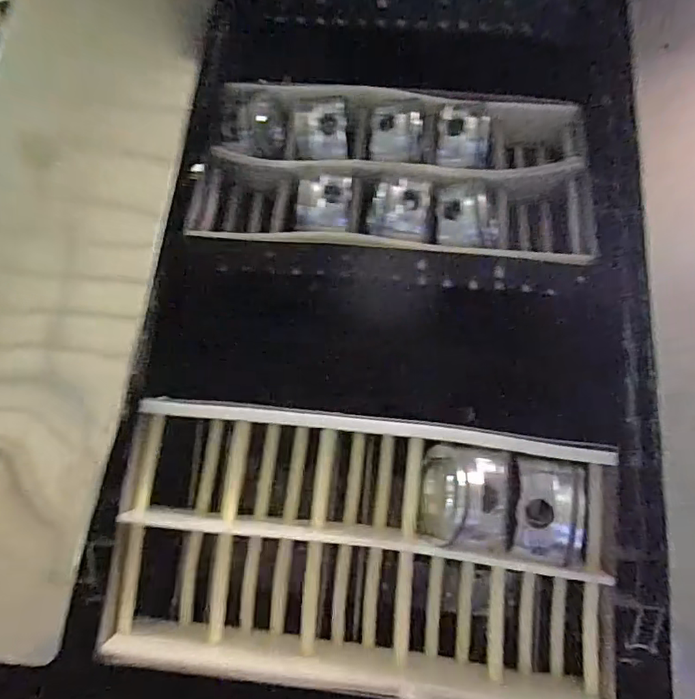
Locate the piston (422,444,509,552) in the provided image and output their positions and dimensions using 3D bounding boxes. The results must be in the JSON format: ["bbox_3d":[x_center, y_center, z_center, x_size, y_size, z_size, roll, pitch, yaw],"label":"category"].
[{"bbox_3d":[0.102,0.124,0.472,0.072,0.073,0.082,8,38,8],"label":"piston"}]

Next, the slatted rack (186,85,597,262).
[{"bbox_3d":[0.050,-0.202,0.609,0.422,0.089,0.199,7,76,1],"label":"slatted rack"}]

